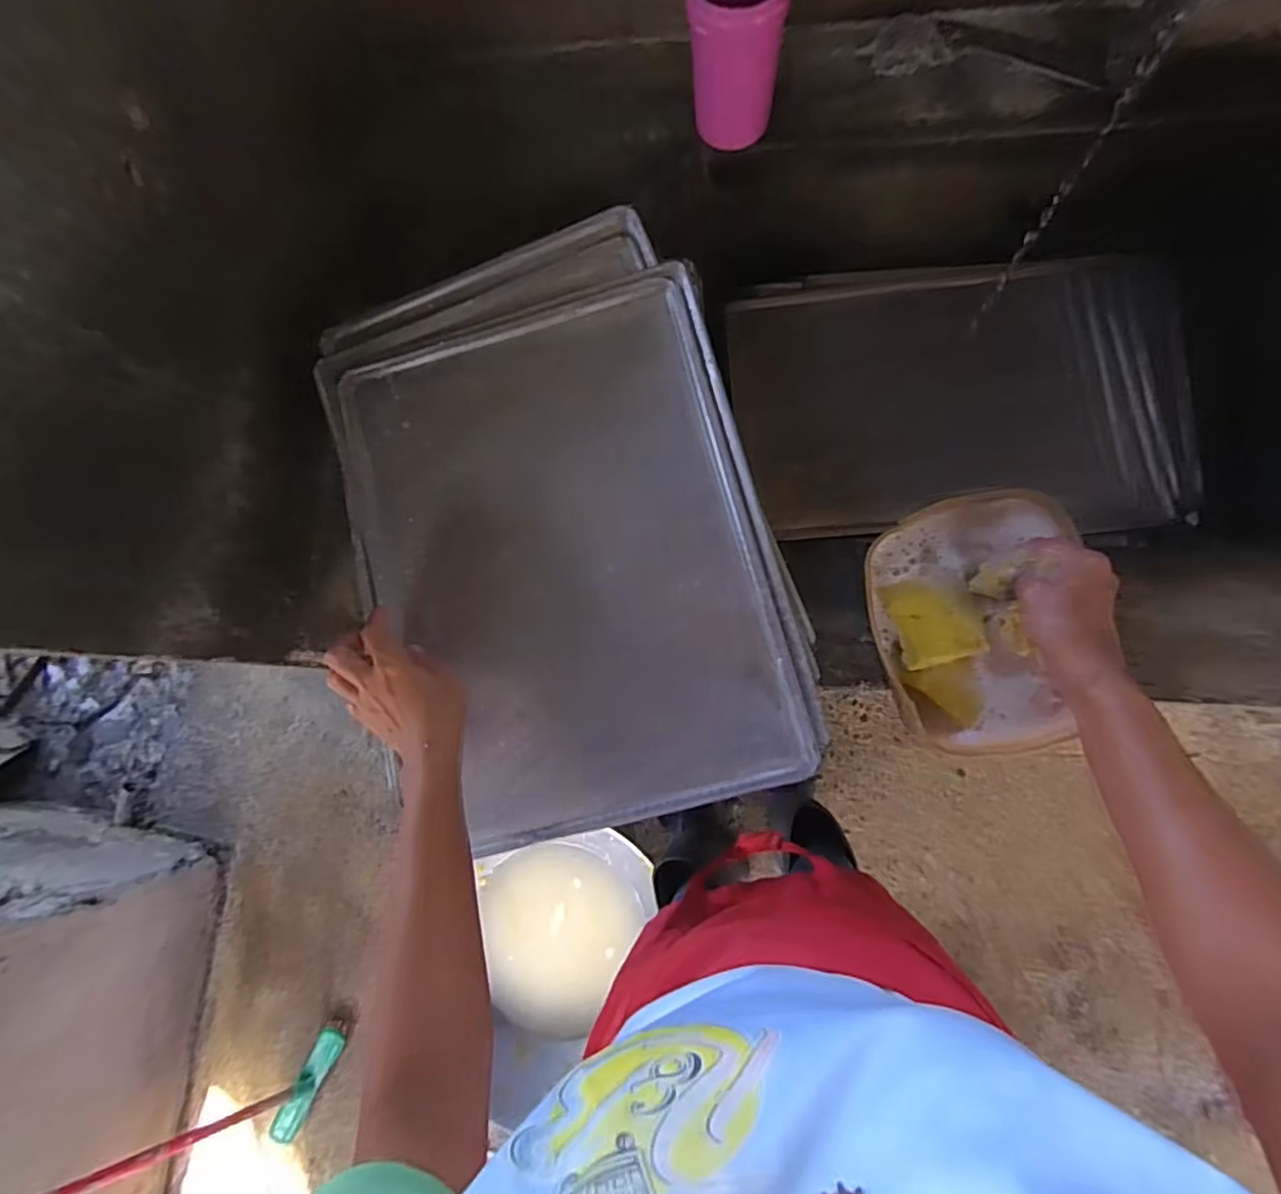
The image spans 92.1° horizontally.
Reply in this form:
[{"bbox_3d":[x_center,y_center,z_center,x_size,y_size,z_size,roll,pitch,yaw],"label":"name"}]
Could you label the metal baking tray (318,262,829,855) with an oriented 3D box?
[{"bbox_3d":[-0.072,-0.042,0.540,0.349,0.021,0.463,-15,81,5],"label":"metal baking tray"}]

